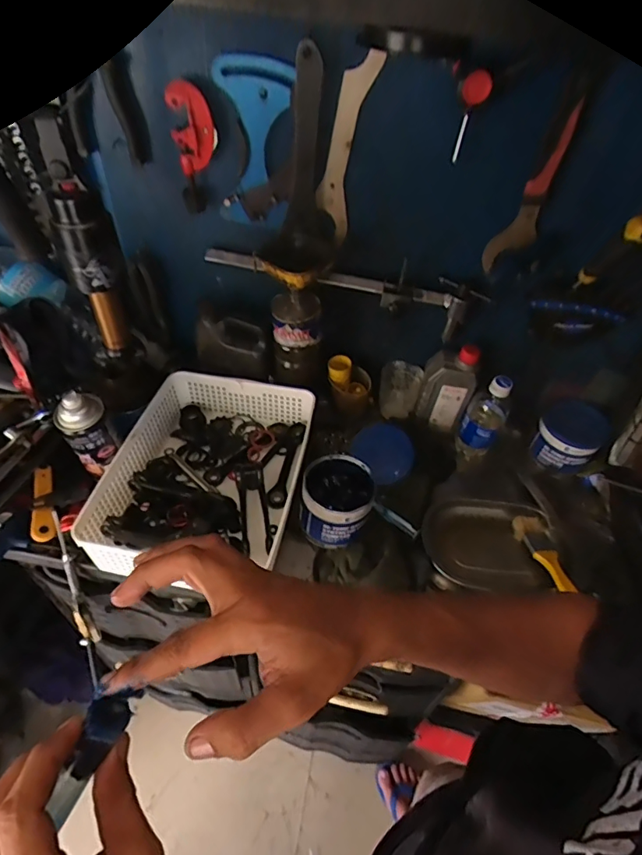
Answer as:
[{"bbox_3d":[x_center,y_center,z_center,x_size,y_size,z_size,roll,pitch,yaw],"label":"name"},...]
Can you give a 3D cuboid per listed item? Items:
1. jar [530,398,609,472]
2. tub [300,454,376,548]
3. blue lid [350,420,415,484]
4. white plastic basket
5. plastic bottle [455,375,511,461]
[{"bbox_3d":[0.415,0.011,0.809,0.096,0.084,0.099,2,47,-3],"label":"jar"},{"bbox_3d":[0.022,0.104,0.690,0.097,0.077,0.105,12,48,6],"label":"tub"},{"bbox_3d":[0.106,0.040,0.805,0.100,0.088,0.013,48,18,-3],"label":"blue lid"},{"bbox_3d":[-0.162,0.067,0.699,0.239,0.080,0.325,11,48,5],"label":"white plastic basket"},{"bbox_3d":[0.264,-0.018,0.778,0.065,0.155,0.052,25,50,17],"label":"plastic bottle"}]

